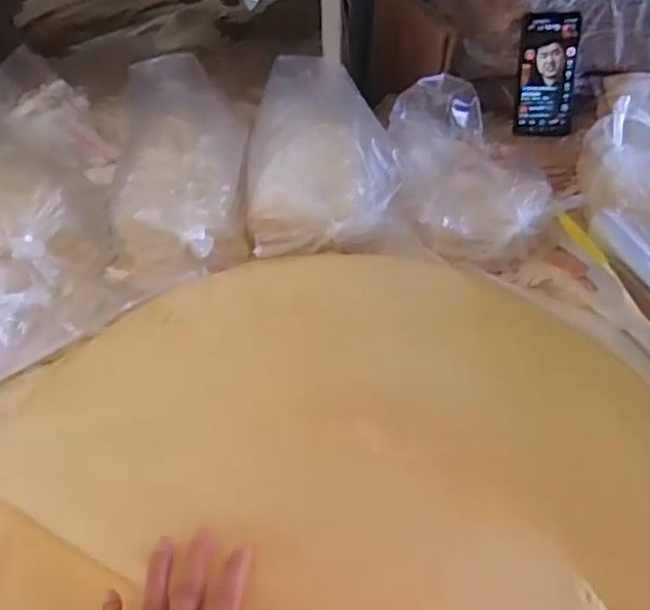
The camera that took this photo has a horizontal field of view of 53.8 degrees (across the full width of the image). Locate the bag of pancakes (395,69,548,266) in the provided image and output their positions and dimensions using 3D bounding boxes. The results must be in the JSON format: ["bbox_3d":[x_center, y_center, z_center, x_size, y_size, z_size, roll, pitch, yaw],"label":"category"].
[{"bbox_3d":[0.165,-0.178,0.789,0.161,0.074,0.310,-1,41,1],"label":"bag of pancakes"}]

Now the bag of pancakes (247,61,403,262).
[{"bbox_3d":[-0.012,-0.180,0.769,0.172,0.115,0.258,-7,41,-5],"label":"bag of pancakes"}]

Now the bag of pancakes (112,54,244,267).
[{"bbox_3d":[-0.172,-0.191,0.765,0.143,0.096,0.320,-4,56,-1],"label":"bag of pancakes"}]

